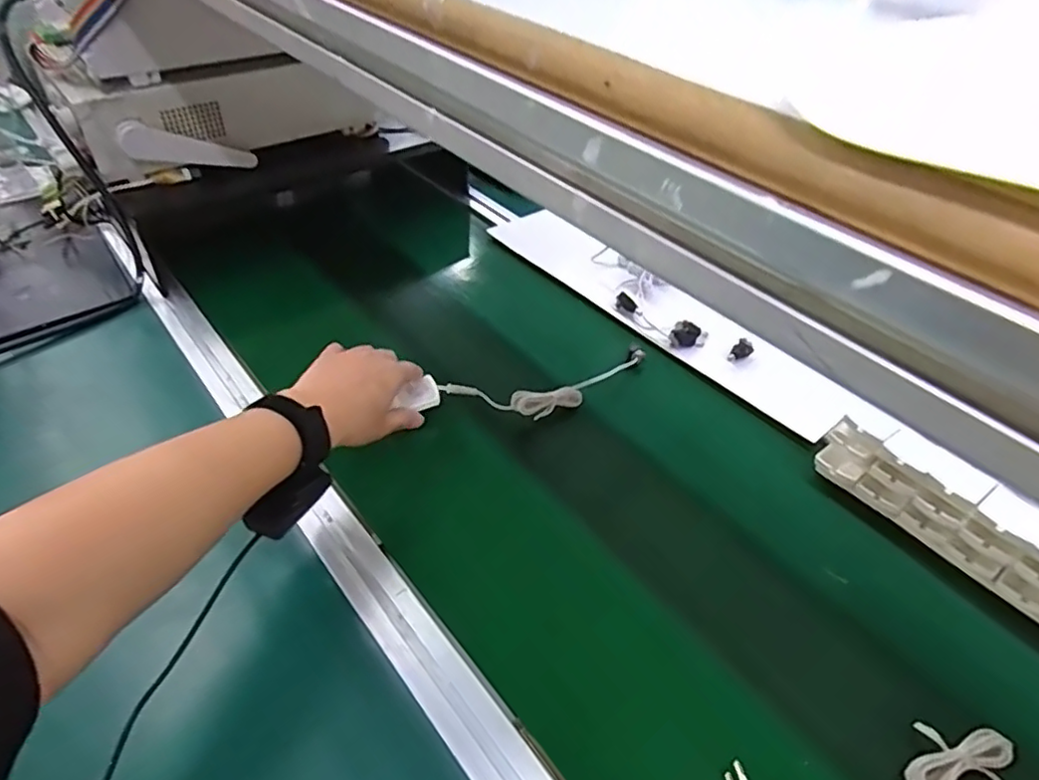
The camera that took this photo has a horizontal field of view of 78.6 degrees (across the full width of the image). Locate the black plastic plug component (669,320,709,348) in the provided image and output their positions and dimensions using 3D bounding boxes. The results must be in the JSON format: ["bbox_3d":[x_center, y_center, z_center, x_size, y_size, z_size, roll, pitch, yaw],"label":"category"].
[{"bbox_3d":[0.191,-0.062,0.716,0.039,0.017,0.027,16,44,13],"label":"black plastic plug component"}]

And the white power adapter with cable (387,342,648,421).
[{"bbox_3d":[0.017,-0.004,0.647,0.255,0.028,0.078,-6,43,-12],"label":"white power adapter with cable"}]

